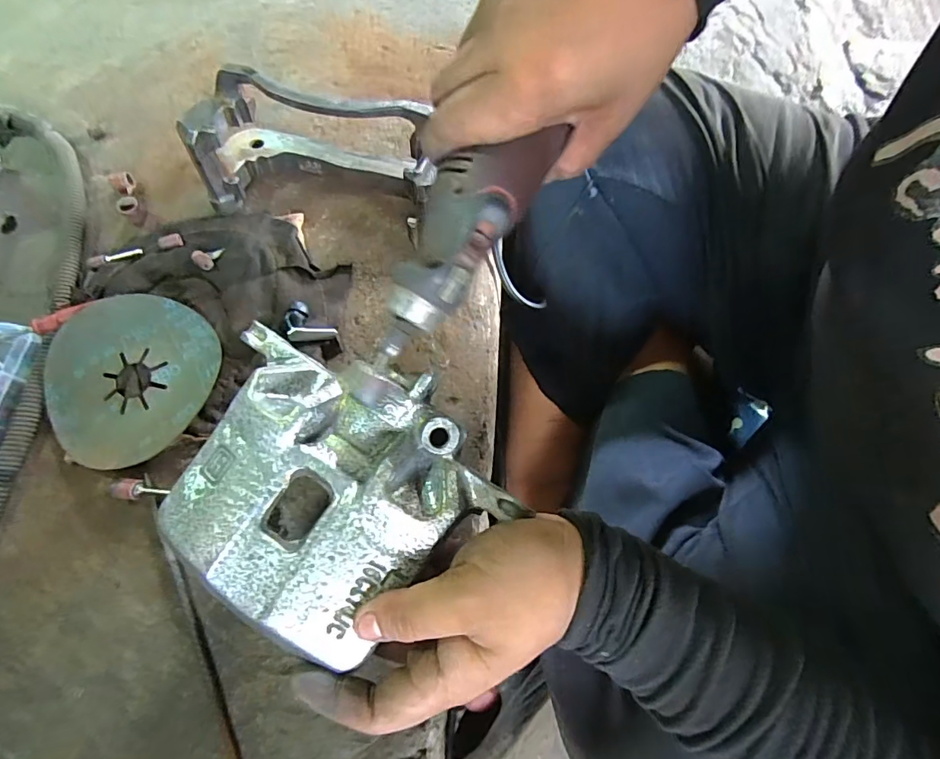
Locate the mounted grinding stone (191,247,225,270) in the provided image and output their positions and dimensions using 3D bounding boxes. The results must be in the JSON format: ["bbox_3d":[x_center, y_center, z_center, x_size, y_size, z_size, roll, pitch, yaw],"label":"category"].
[{"bbox_3d":[-0.181,-0.085,0.334,0.021,0.009,0.015,-42,75,-13],"label":"mounted grinding stone"}]

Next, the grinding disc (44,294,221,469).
[{"bbox_3d":[-0.213,0.000,0.302,0.106,0.020,0.104,0,70,1],"label":"grinding disc"}]

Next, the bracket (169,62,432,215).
[{"bbox_3d":[-0.102,-0.157,0.329,0.165,0.077,0.074,10,71,4],"label":"bracket"}]

